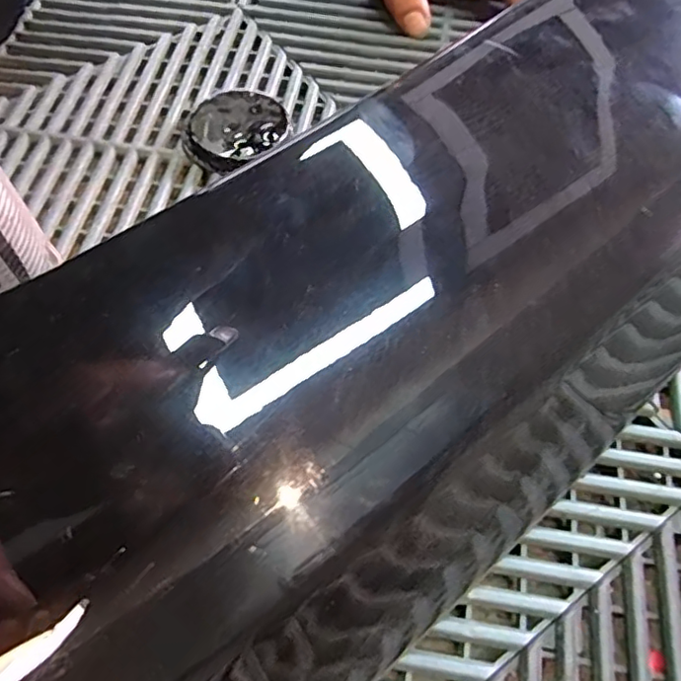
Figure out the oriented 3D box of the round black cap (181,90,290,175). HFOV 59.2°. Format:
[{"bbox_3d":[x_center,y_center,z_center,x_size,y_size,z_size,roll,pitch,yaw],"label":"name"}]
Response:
[{"bbox_3d":[-0.060,-0.121,0.346,0.059,0.014,0.057,0,60,0],"label":"round black cap"}]

